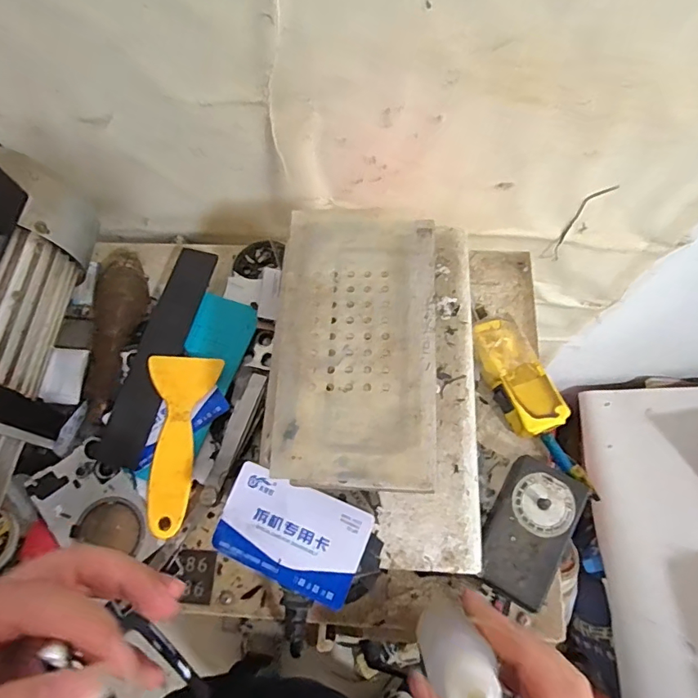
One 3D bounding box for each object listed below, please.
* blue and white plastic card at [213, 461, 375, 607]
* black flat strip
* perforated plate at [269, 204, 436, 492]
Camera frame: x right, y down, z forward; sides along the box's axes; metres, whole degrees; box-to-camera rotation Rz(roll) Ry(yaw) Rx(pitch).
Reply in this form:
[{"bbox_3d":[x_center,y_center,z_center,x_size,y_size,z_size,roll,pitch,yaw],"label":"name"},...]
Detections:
[{"bbox_3d":[-0.034,0.106,0.284,0.084,0.004,0.053,19,71,13],"label":"blue and white plastic card"},{"bbox_3d":[-0.155,0.000,0.400,0.037,0.012,0.187,11,67,6],"label":"black flat strip"},{"bbox_3d":[0.004,-0.008,0.278,0.087,0.006,0.166,3,67,2],"label":"perforated plate"}]

